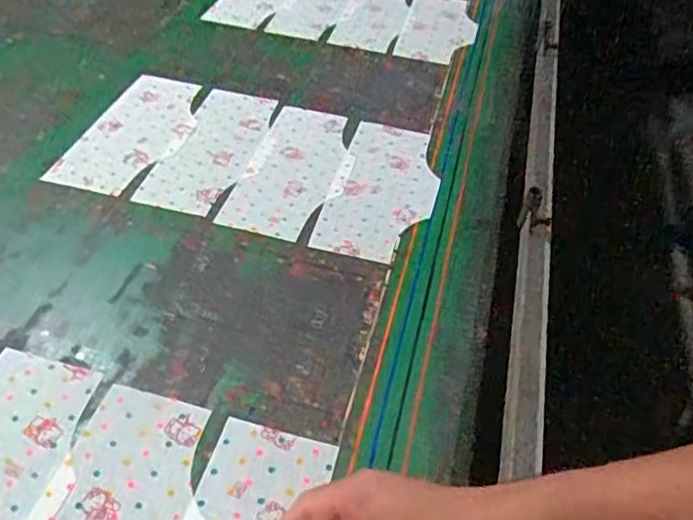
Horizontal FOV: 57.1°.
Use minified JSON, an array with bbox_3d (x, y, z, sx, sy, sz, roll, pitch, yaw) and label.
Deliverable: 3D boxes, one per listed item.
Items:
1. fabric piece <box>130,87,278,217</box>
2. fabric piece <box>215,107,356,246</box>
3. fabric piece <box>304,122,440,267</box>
[{"bbox_3d":[-0.177,-0.158,0.896,0.135,0.011,0.280,12,45,7],"label":"fabric piece"},{"bbox_3d":[-0.064,-0.133,0.878,0.134,0.006,0.293,12,45,8],"label":"fabric piece"},{"bbox_3d":[0.052,-0.099,0.861,0.133,0.009,0.287,12,45,8],"label":"fabric piece"}]

